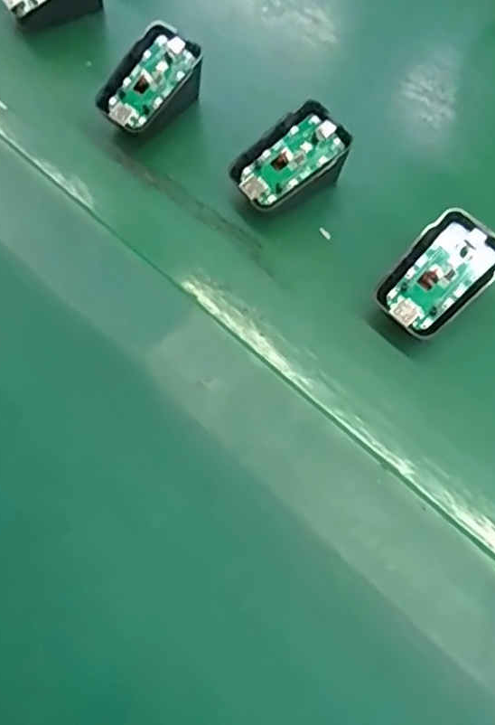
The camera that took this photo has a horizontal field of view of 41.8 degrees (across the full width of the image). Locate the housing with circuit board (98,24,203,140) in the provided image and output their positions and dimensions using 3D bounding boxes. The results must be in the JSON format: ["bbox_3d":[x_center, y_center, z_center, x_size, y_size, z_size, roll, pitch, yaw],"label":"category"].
[{"bbox_3d":[-0.062,-0.177,0.419,0.045,0.037,0.069,41,71,15],"label":"housing with circuit board"}]

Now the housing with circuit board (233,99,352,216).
[{"bbox_3d":[0.025,-0.119,0.395,0.065,0.041,0.043,-35,71,-15],"label":"housing with circuit board"}]

